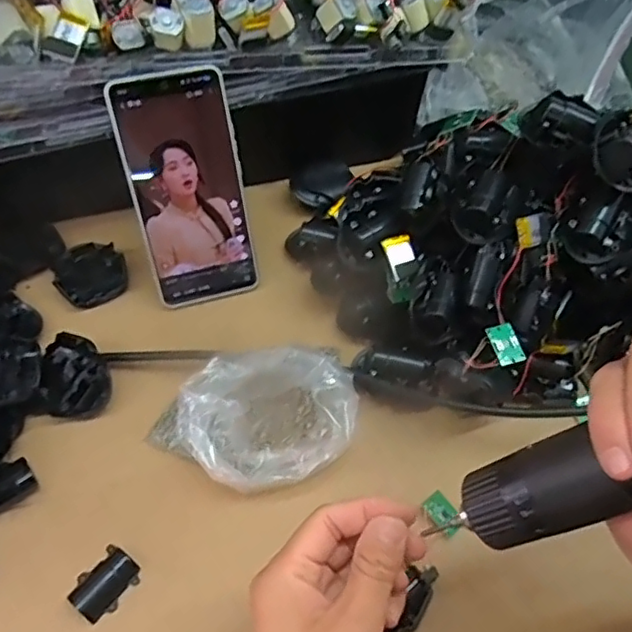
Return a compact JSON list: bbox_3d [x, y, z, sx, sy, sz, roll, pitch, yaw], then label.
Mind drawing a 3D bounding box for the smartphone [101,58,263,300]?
[{"bbox_3d":[-0.091,-0.088,0.437,0.079,0.165,0.006,-15,27,-12],"label":"smartphone"}]

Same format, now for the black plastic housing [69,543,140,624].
[{"bbox_3d":[-0.124,0.154,0.352,0.028,0.011,0.037,36,61,19],"label":"black plastic housing"}]

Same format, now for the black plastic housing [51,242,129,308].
[{"bbox_3d":[-0.175,-0.033,0.472,0.053,0.012,0.057,-15,58,-13],"label":"black plastic housing"}]

